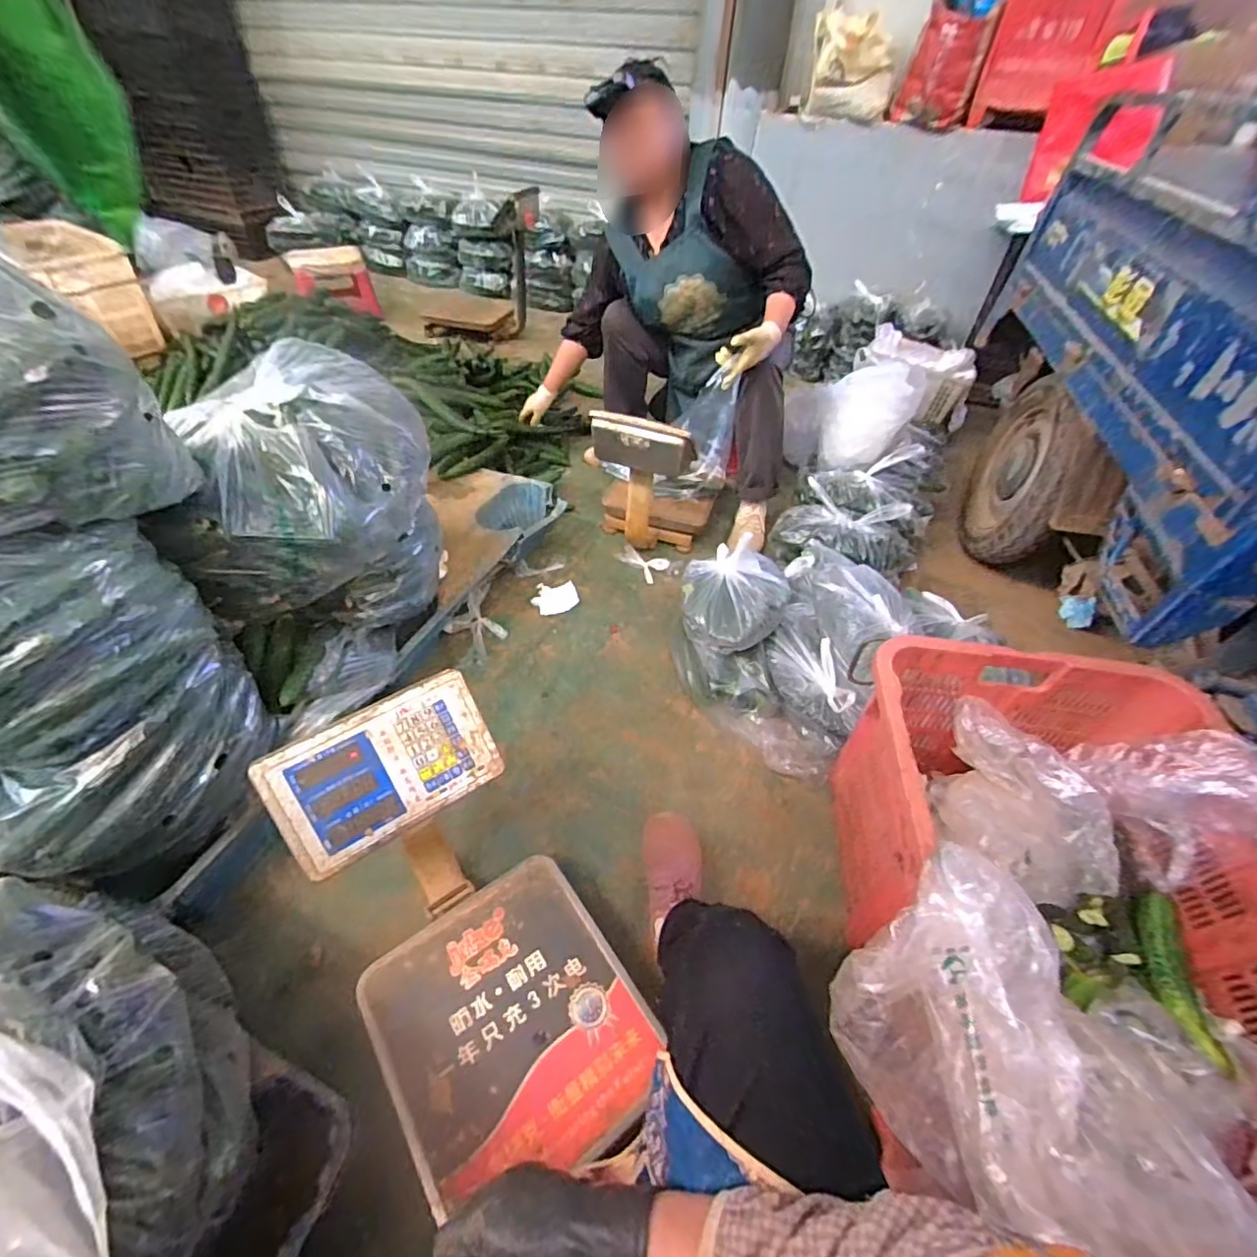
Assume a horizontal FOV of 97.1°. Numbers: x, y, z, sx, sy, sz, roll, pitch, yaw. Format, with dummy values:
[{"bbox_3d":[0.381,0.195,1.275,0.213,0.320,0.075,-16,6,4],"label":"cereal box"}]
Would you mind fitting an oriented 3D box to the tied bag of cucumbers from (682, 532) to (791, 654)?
[{"bbox_3d":[0.213,-0.081,1.146,0.221,0.147,0.208,29,51,22],"label":"tied bag of cucumbers"}]

